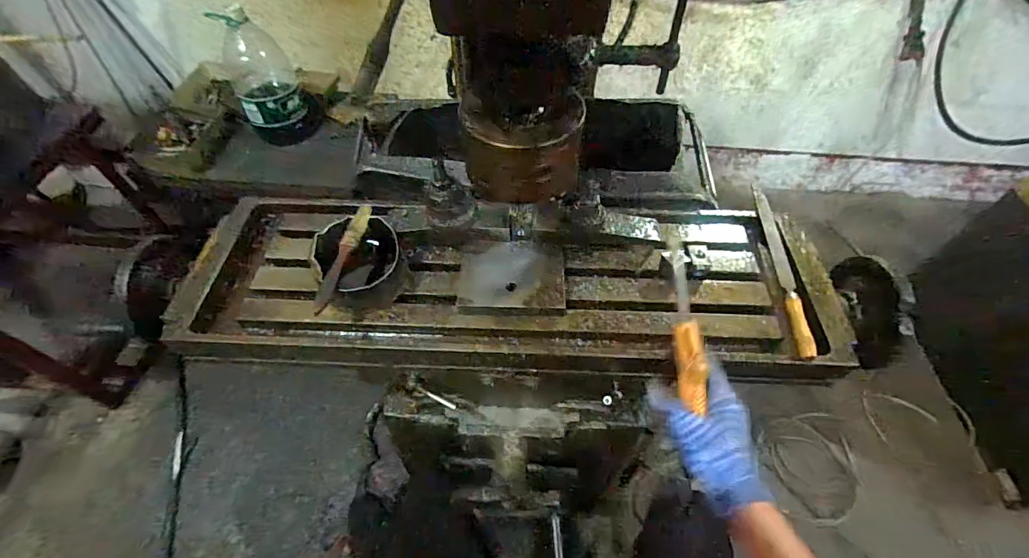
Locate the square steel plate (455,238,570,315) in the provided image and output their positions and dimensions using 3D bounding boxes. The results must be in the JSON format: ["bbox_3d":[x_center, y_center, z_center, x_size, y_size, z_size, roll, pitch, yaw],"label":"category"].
[{"bbox_3d":[-0.003,-0.004,0.550,0.129,0.021,0.102,3,54,1],"label":"square steel plate"}]

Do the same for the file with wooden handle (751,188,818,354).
[{"bbox_3d":[0.347,-0.023,0.574,0.027,0.021,0.269,5,54,2],"label":"file with wooden handle"}]

